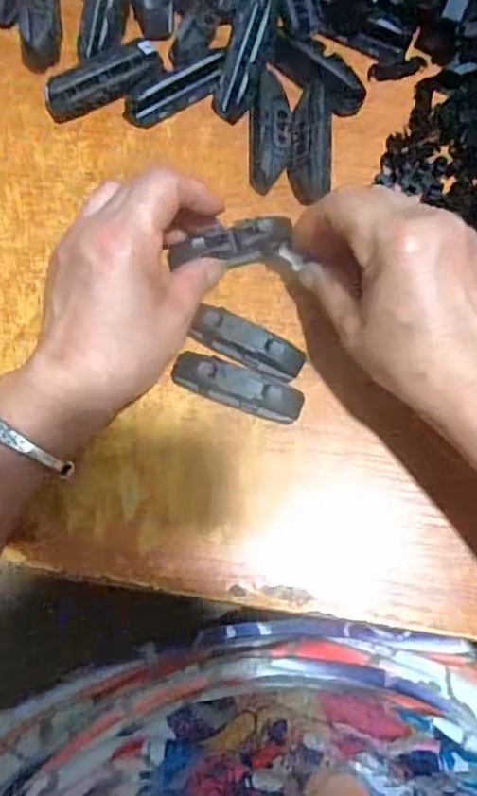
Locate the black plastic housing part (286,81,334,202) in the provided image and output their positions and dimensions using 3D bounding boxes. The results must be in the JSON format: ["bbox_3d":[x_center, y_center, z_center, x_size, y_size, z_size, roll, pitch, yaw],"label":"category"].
[{"bbox_3d":[0.044,-0.154,0.371,0.027,0.023,0.069,4,78,0],"label":"black plastic housing part"}]

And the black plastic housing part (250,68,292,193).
[{"bbox_3d":[0.019,-0.161,0.375,0.024,0.018,0.069,1,78,-1],"label":"black plastic housing part"}]

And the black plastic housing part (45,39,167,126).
[{"bbox_3d":[-0.081,-0.193,0.381,0.074,0.018,0.024,-27,80,-6],"label":"black plastic housing part"}]

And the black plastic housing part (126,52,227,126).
[{"bbox_3d":[-0.037,-0.185,0.379,0.066,0.021,0.013,-28,80,-6],"label":"black plastic housing part"}]

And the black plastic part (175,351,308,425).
[{"bbox_3d":[0.000,-0.006,0.346,0.073,0.021,0.021,20,79,3],"label":"black plastic part"}]

